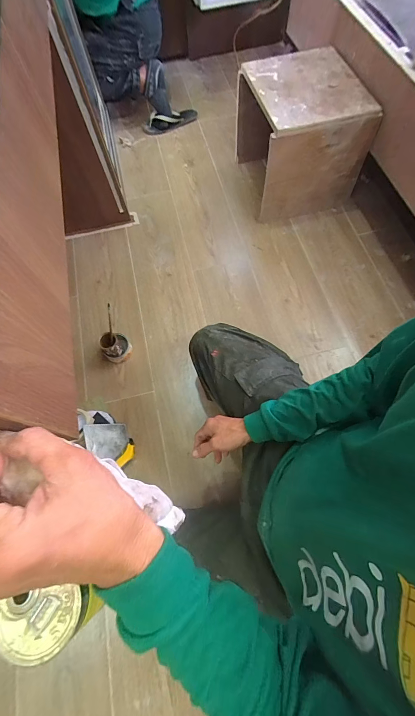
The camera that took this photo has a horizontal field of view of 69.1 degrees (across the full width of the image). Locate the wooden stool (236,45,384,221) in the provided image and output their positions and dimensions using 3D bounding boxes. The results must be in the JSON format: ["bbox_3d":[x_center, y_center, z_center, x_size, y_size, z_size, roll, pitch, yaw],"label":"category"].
[{"bbox_3d":[0.300,-0.747,1.027,0.327,0.298,0.375,-18,68,-5],"label":"wooden stool"}]

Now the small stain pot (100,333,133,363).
[{"bbox_3d":[-0.279,-0.041,0.910,0.080,0.091,0.083,-27,70,-9],"label":"small stain pot"}]

